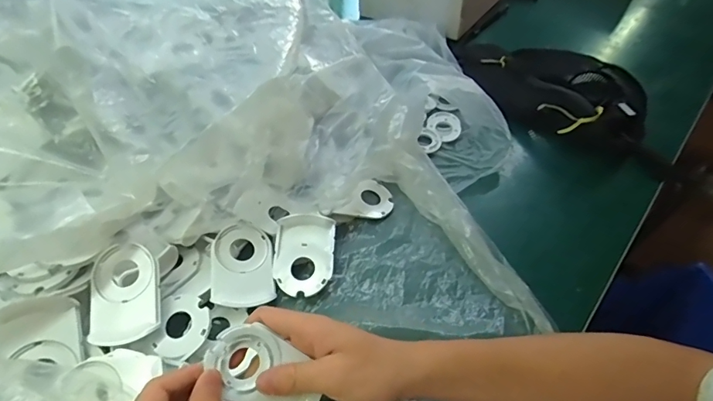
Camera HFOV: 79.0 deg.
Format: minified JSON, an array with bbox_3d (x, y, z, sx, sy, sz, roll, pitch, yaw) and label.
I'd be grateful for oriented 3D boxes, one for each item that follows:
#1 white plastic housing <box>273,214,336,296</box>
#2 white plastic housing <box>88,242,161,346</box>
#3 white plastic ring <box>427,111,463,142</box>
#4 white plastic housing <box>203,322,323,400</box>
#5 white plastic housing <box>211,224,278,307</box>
[{"bbox_3d":[-0.050,0.050,0.416,0.056,0.024,0.072,3,51,-2],"label":"white plastic housing"},{"bbox_3d":[-0.199,0.079,0.373,0.056,0.012,0.084,-11,67,-5],"label":"white plastic housing"},{"bbox_3d":[0.117,-0.101,0.579,0.052,0.011,0.052,3,51,-3],"label":"white plastic ring"},{"bbox_3d":[-0.064,0.124,0.305,0.084,0.005,0.051,39,69,-7],"label":"white plastic housing"},{"bbox_3d":[-0.108,0.059,0.409,0.056,0.010,0.083,-5,52,-9],"label":"white plastic housing"}]

